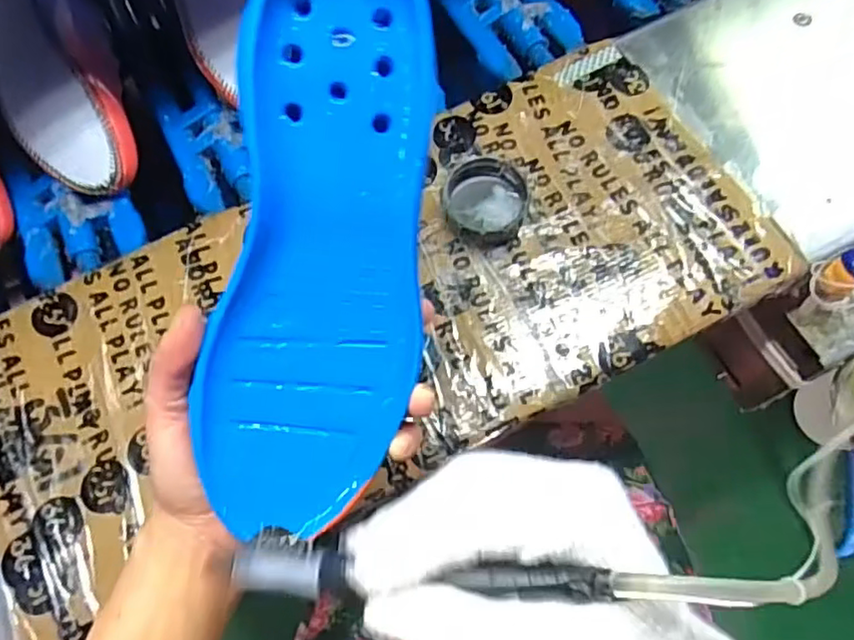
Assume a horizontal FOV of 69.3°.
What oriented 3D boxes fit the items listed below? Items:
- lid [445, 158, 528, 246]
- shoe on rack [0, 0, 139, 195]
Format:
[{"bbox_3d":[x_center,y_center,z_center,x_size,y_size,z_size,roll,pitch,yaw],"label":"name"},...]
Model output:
[{"bbox_3d":[0.043,-0.086,0.451,0.058,0.021,0.058,1,71,3],"label":"lid"},{"bbox_3d":[-0.308,-0.210,0.505,0.089,0.077,0.228,-21,86,-5],"label":"shoe on rack"}]

